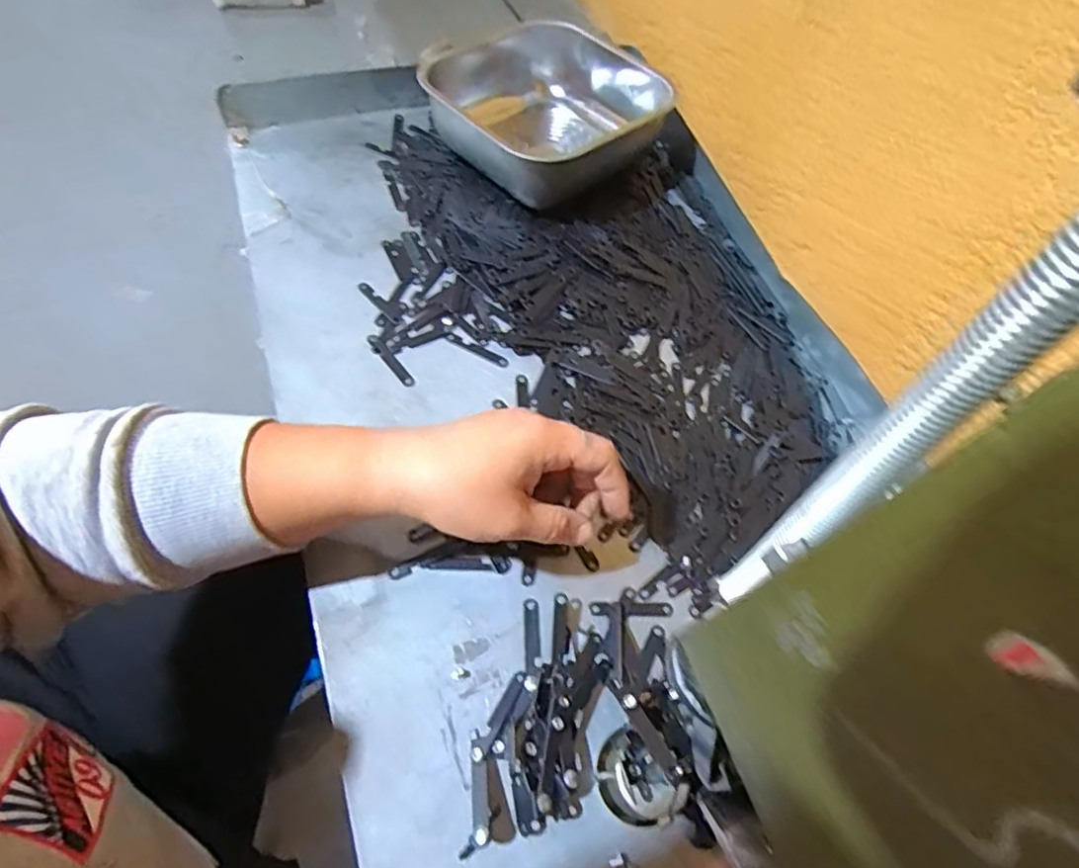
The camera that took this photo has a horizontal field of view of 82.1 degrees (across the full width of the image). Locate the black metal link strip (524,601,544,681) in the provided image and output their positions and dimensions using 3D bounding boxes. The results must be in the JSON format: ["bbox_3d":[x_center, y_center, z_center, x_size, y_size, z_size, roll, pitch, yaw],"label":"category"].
[{"bbox_3d":[-0.003,0.120,0.364,0.009,0.004,0.046,0,61,-6],"label":"black metal link strip"}]

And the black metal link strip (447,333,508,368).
[{"bbox_3d":[-0.047,-0.063,0.468,0.051,0.004,0.008,27,67,6],"label":"black metal link strip"}]

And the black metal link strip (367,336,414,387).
[{"bbox_3d":[-0.109,-0.054,0.454,0.008,0.004,0.052,-34,69,-22],"label":"black metal link strip"}]

